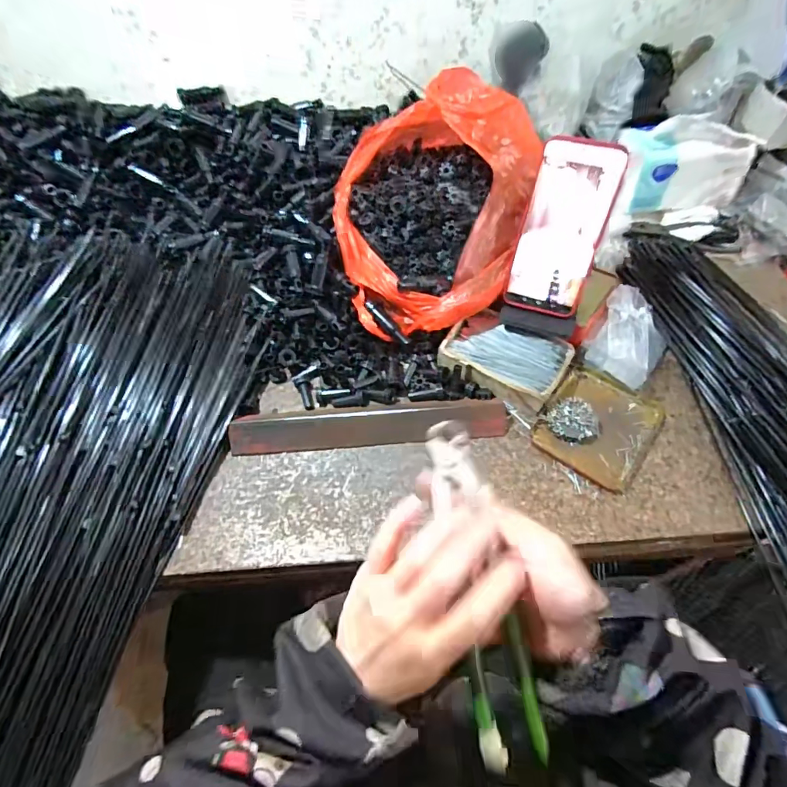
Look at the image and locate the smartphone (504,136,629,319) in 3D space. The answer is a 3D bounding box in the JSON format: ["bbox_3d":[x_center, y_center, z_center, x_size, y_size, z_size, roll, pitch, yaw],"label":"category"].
[{"bbox_3d":[0.169,-0.162,0.451,0.077,0.163,0.008,16,27,12],"label":"smartphone"}]

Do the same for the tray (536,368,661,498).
[{"bbox_3d":[0.216,0.030,0.467,0.105,0.018,0.120,31,63,20],"label":"tray"}]

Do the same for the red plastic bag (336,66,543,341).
[{"bbox_3d":[0.044,-0.219,0.504,0.206,0.140,0.274,14,59,11],"label":"red plastic bag"}]

